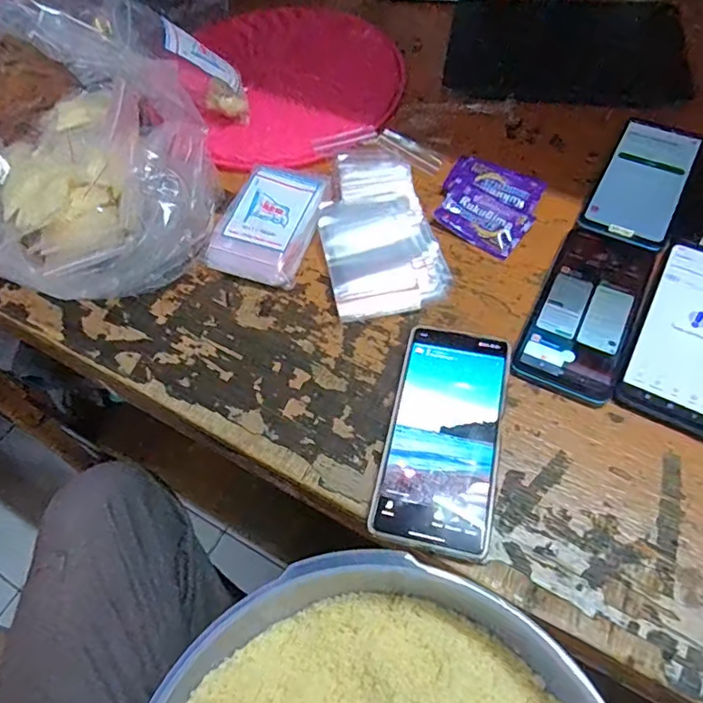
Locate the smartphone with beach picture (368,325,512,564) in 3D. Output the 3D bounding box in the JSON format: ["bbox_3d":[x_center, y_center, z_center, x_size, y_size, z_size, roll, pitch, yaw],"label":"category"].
[{"bbox_3d":[0.067,0.058,0.390,0.078,0.014,0.167,11,62,10],"label":"smartphone with beach picture"}]

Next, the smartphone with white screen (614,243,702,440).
[{"bbox_3d":[0.266,-0.015,0.418,0.074,0.006,0.169,25,65,17],"label":"smartphone with white screen"}]

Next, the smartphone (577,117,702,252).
[{"bbox_3d":[0.272,-0.160,0.499,0.073,0.004,0.161,25,65,17],"label":"smartphone"}]

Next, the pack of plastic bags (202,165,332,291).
[{"bbox_3d":[-0.074,-0.118,0.490,0.078,0.032,0.117,14,62,12],"label":"pack of plastic bags"}]

